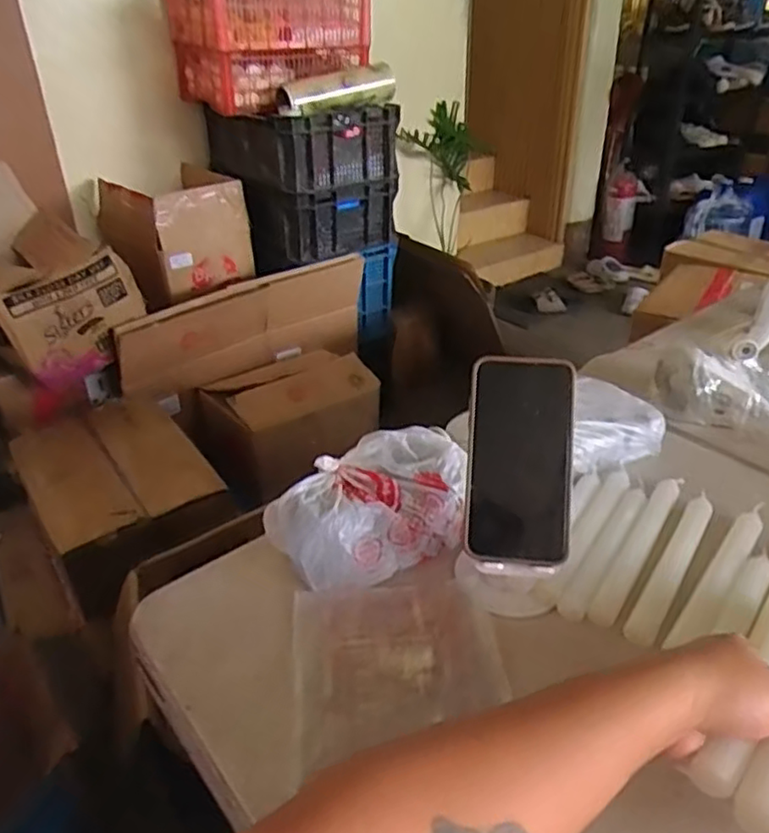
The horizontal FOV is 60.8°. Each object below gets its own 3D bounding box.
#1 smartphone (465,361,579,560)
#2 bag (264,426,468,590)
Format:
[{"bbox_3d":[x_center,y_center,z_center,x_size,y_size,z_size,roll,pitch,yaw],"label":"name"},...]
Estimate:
[{"bbox_3d":[0.106,0.033,0.508,0.080,0.156,0.006,2,-9,10],"label":"smartphone"},{"bbox_3d":[-0.011,0.080,0.578,0.173,0.068,0.107,-20,36,-27],"label":"bag"}]

